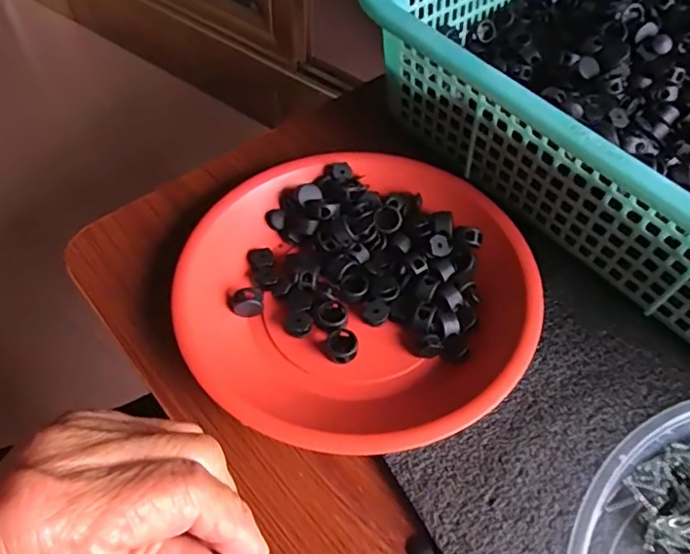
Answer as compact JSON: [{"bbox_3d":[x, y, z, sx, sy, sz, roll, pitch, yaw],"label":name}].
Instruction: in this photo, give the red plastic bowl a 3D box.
[{"bbox_3d":[0.007,0.002,0.312,0.185,0.033,0.193,2,58,-3],"label":"red plastic bowl"}]

